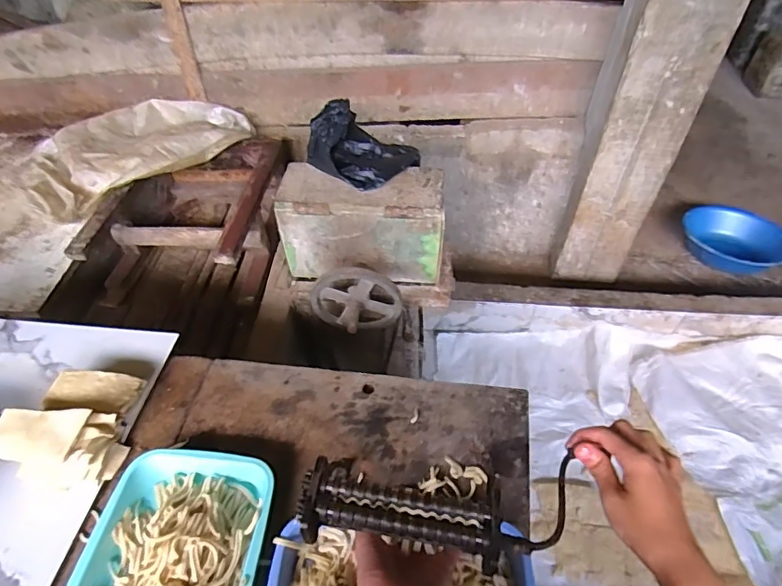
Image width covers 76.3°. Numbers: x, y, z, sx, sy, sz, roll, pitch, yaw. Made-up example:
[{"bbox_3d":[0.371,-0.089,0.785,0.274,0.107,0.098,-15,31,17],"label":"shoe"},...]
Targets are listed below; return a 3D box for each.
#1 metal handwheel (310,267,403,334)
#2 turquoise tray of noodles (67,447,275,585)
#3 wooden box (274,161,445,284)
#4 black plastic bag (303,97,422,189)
[{"bbox_3d":[-0.079,0.036,1.062,0.191,0.179,0.107,6,49,6],"label":"metal handwheel"},{"bbox_3d":[-0.277,0.353,0.619,0.224,0.066,0.324,5,49,5],"label":"turquoise tray of noodles"},{"bbox_3d":[-0.060,-0.149,1.106,0.344,0.230,0.120,6,49,6],"label":"wooden box"},{"bbox_3d":[-0.065,-0.321,1.053,0.216,0.084,0.183,29,55,24],"label":"black plastic bag"}]

